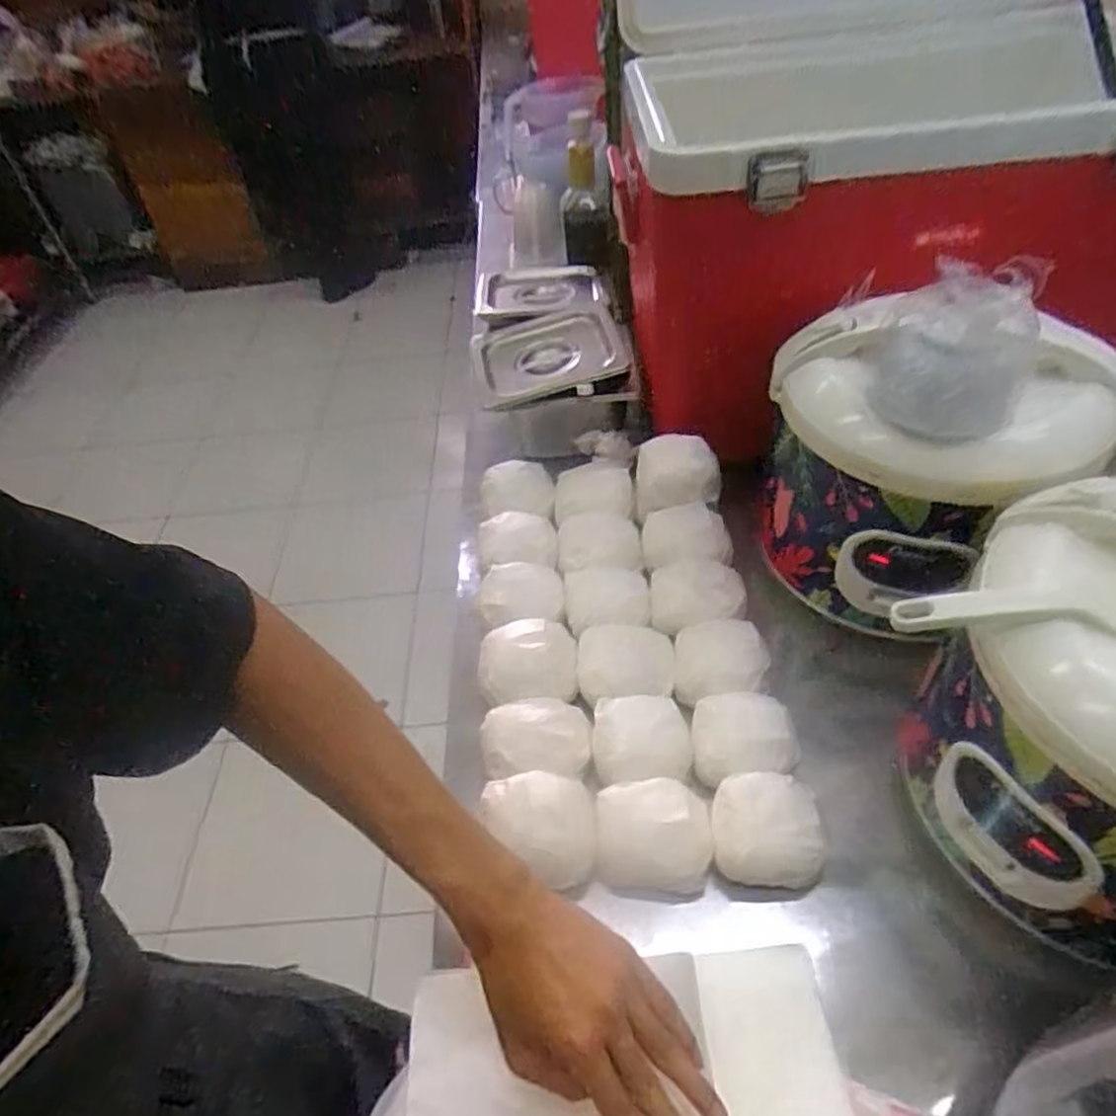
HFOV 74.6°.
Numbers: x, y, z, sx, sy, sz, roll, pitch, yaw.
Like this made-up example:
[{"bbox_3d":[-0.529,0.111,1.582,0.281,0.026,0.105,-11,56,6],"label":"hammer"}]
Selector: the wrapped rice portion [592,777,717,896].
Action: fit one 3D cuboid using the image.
[{"bbox_3d":[0.071,0.207,0.548,0.084,0.043,0.071,-1,47,5],"label":"wrapped rice portion"}]

